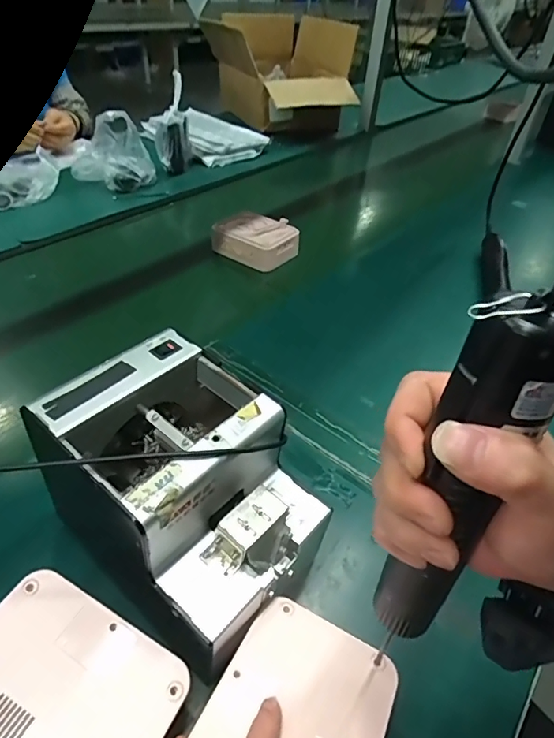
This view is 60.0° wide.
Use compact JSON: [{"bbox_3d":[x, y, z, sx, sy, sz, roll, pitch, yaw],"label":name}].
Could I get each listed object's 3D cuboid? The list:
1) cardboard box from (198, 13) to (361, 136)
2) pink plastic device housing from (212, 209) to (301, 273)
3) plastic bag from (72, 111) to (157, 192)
[{"bbox_3d":[0.001,-0.893,1.420,0.390,0.218,0.523,-4,41,-11],"label":"cardboard box"},{"bbox_3d":[-0.035,-0.218,0.804,0.121,0.051,0.090,28,45,25],"label":"pink plastic device housing"},{"bbox_3d":[-0.340,-0.455,0.993,0.162,0.114,0.172,-4,41,-11],"label":"plastic bag"}]

